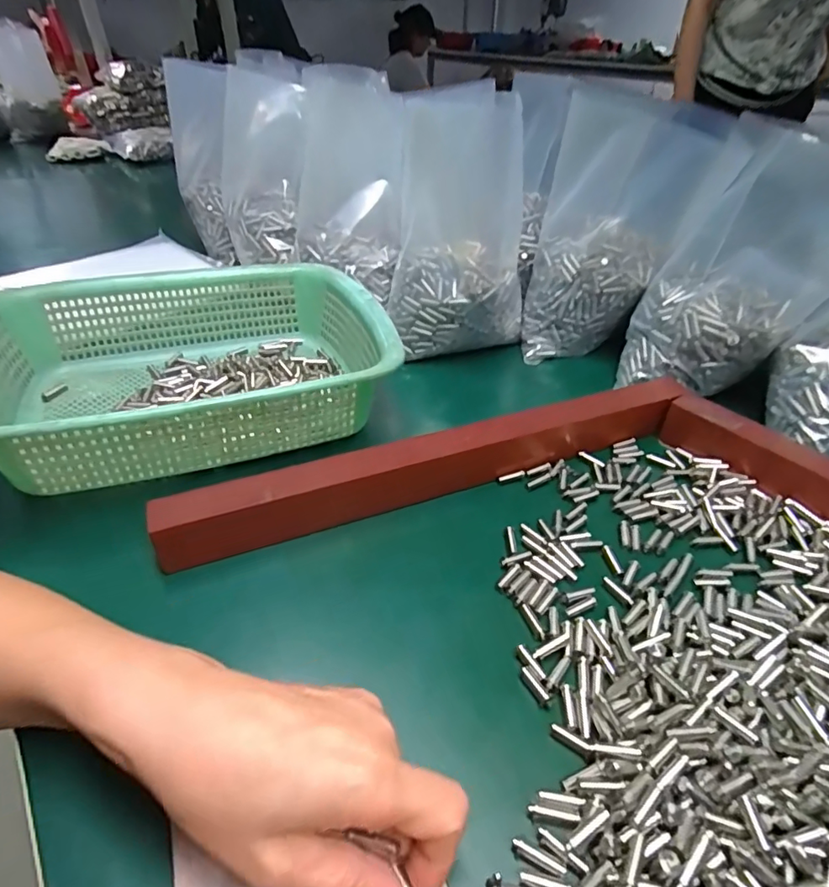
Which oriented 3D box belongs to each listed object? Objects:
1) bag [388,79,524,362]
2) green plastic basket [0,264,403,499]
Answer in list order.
[{"bbox_3d":[0.042,-0.195,0.489,0.125,0.203,0.101,6,40,7],"label":"bag"},{"bbox_3d":[-0.172,-0.065,0.416,0.286,0.087,0.219,-15,42,-18],"label":"green plastic basket"}]

